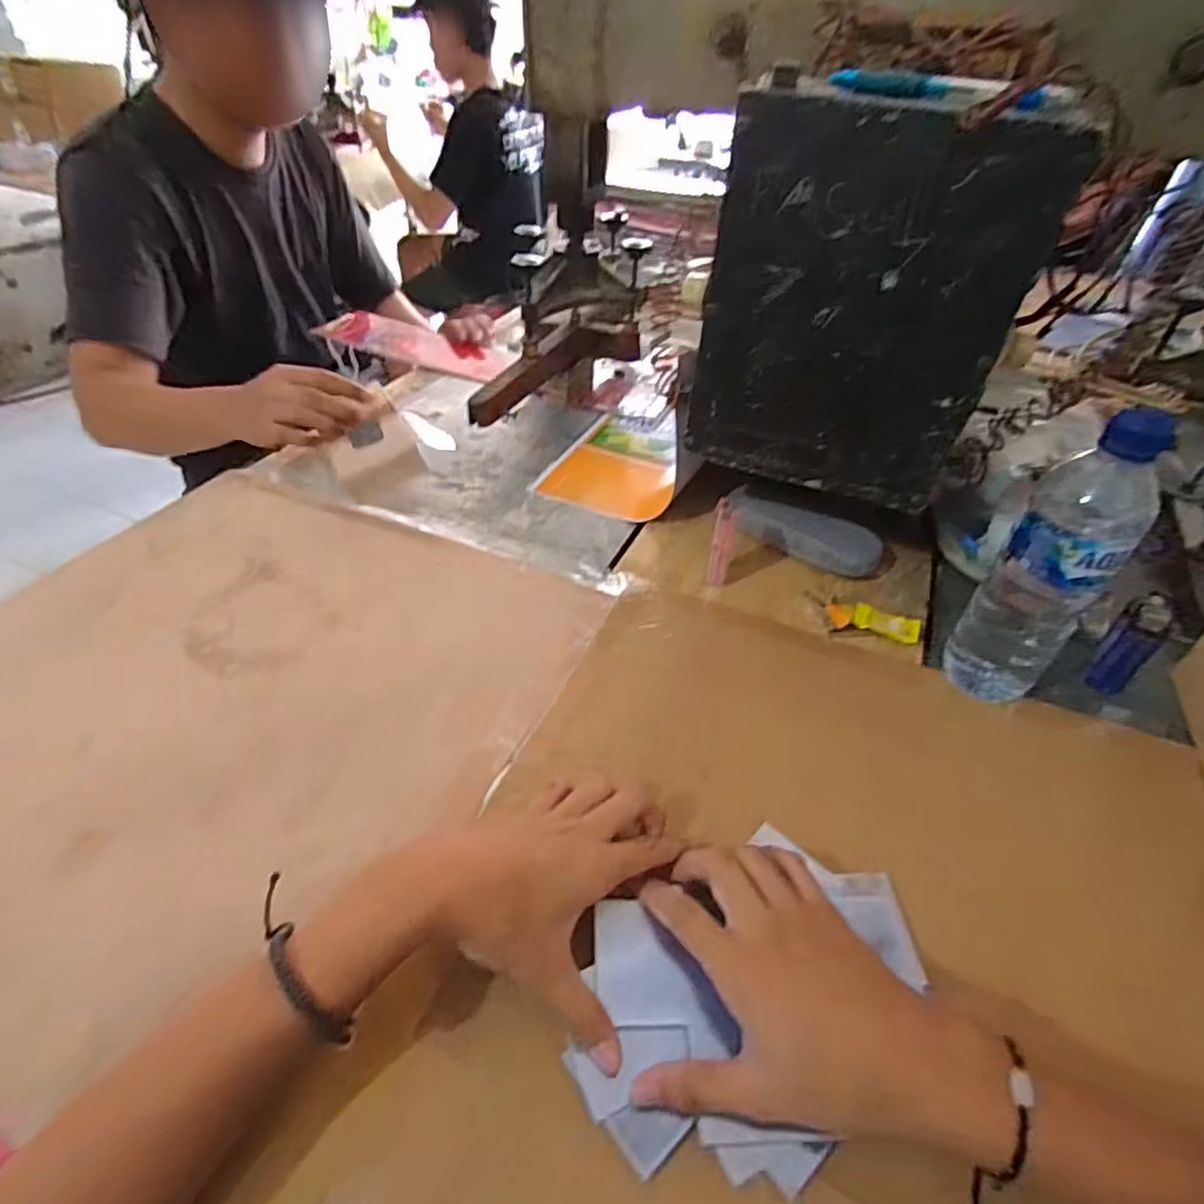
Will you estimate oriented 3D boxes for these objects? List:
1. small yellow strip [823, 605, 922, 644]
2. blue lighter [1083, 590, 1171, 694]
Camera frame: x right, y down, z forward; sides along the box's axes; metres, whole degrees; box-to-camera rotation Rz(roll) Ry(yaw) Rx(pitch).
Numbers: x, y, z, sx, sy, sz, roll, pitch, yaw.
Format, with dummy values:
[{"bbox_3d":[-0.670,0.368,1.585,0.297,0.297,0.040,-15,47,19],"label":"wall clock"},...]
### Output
[{"bbox_3d":[0.232,0.015,0.544,0.073,0.013,0.026,14,44,11],"label":"small yellow strip"},{"bbox_3d":[0.400,0.033,0.485,0.017,0.087,0.032,-25,50,-27],"label":"blue lighter"}]

